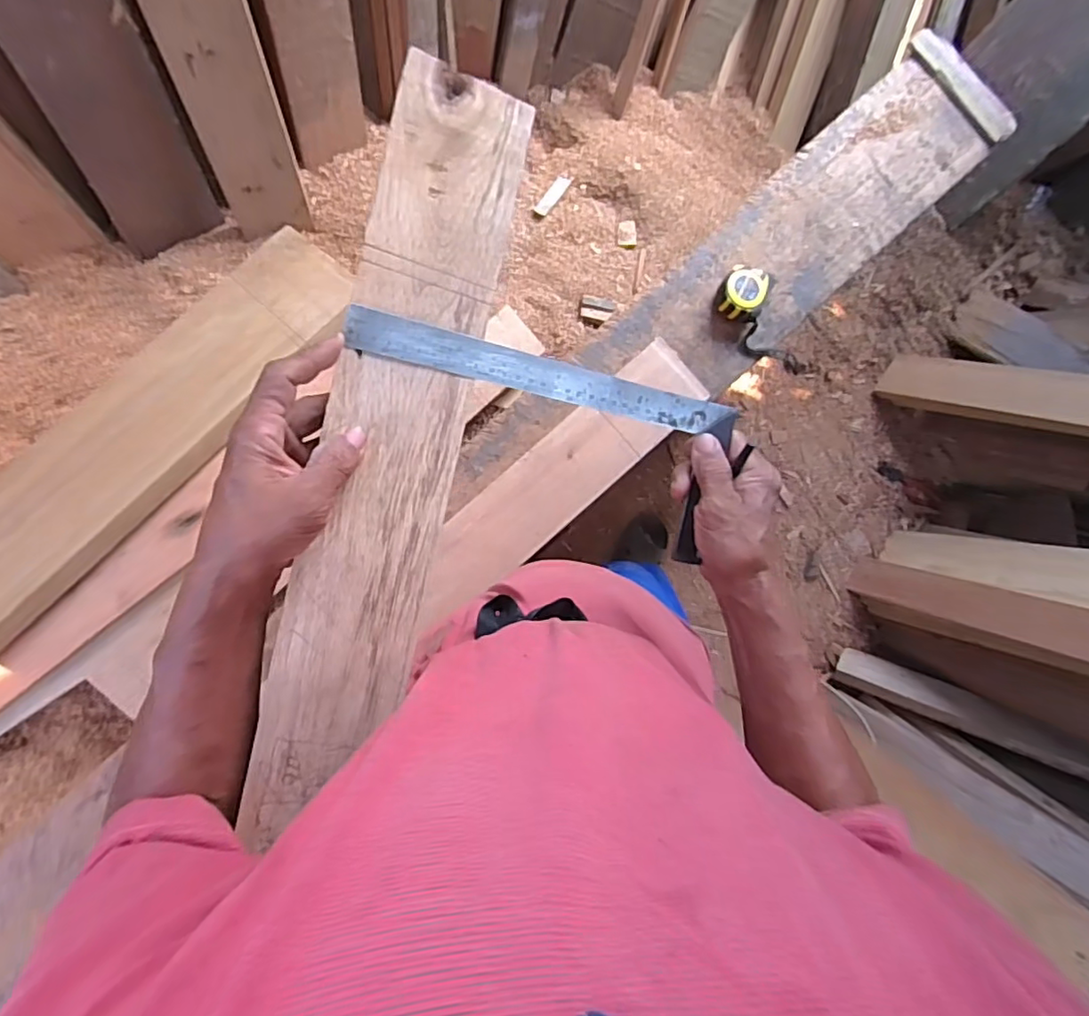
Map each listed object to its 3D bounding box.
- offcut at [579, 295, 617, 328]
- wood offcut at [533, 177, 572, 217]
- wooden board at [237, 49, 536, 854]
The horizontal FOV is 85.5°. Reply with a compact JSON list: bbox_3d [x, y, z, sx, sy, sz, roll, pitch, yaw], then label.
[{"bbox_3d":[0.089,-0.334,1.010,0.059,0.020,0.059,16,80,10],"label":"offcut"},{"bbox_3d":[0.015,-0.552,1.038,0.025,0.009,0.109,32,65,-4],"label":"wood offcut"},{"bbox_3d":[-0.102,-0.038,0.396,0.087,0.028,0.498,13,90,-4],"label":"wooden board"}]

